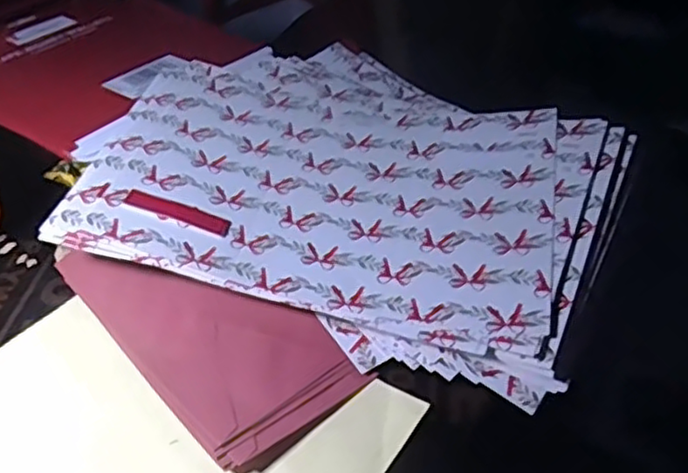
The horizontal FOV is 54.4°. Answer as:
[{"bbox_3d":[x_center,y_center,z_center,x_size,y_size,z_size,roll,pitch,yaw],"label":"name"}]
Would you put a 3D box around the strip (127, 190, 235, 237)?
[{"bbox_3d":[-0.096,-0.014,0.388,0.061,0.004,0.015,19,40,3],"label":"strip"}]

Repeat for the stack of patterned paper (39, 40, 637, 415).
[{"bbox_3d":[0.002,-0.046,0.433,0.318,0.058,0.261,18,49,14],"label":"stack of patterned paper"}]

